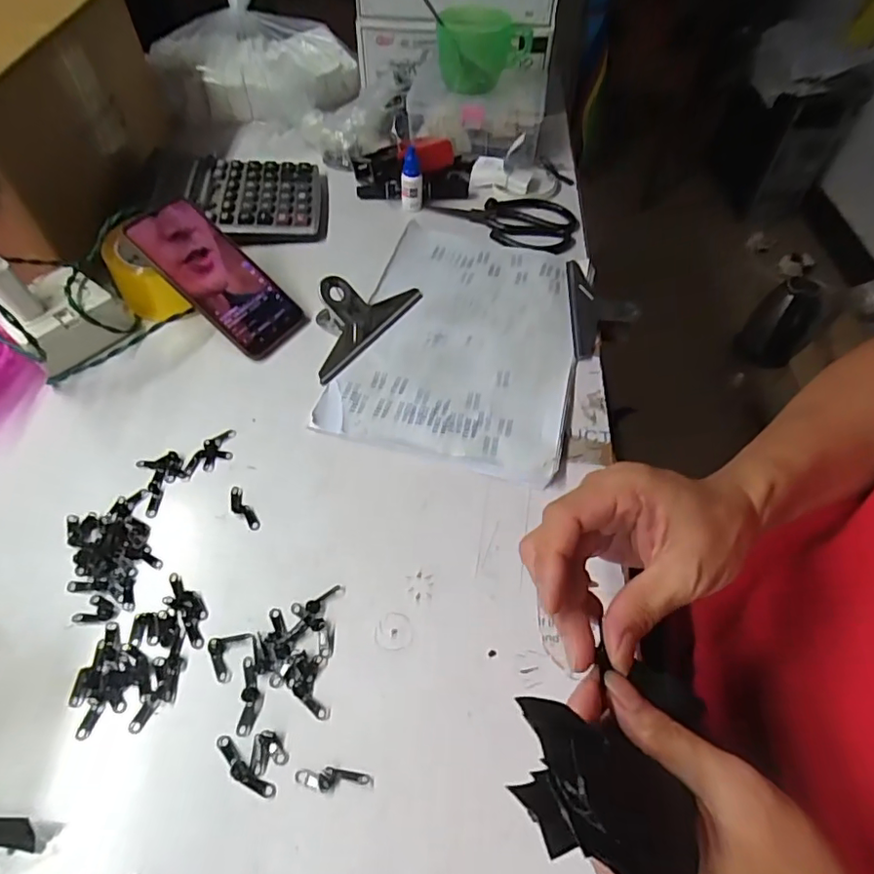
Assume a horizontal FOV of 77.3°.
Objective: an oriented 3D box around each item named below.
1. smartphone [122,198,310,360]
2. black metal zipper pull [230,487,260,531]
[{"bbox_3d":[-0.206,-0.149,0.518,0.164,0.014,0.073,44,59,-8],"label":"smartphone"},{"bbox_3d":[-0.150,0.055,0.420,0.013,0.004,0.042,-29,59,-20],"label":"black metal zipper pull"}]

